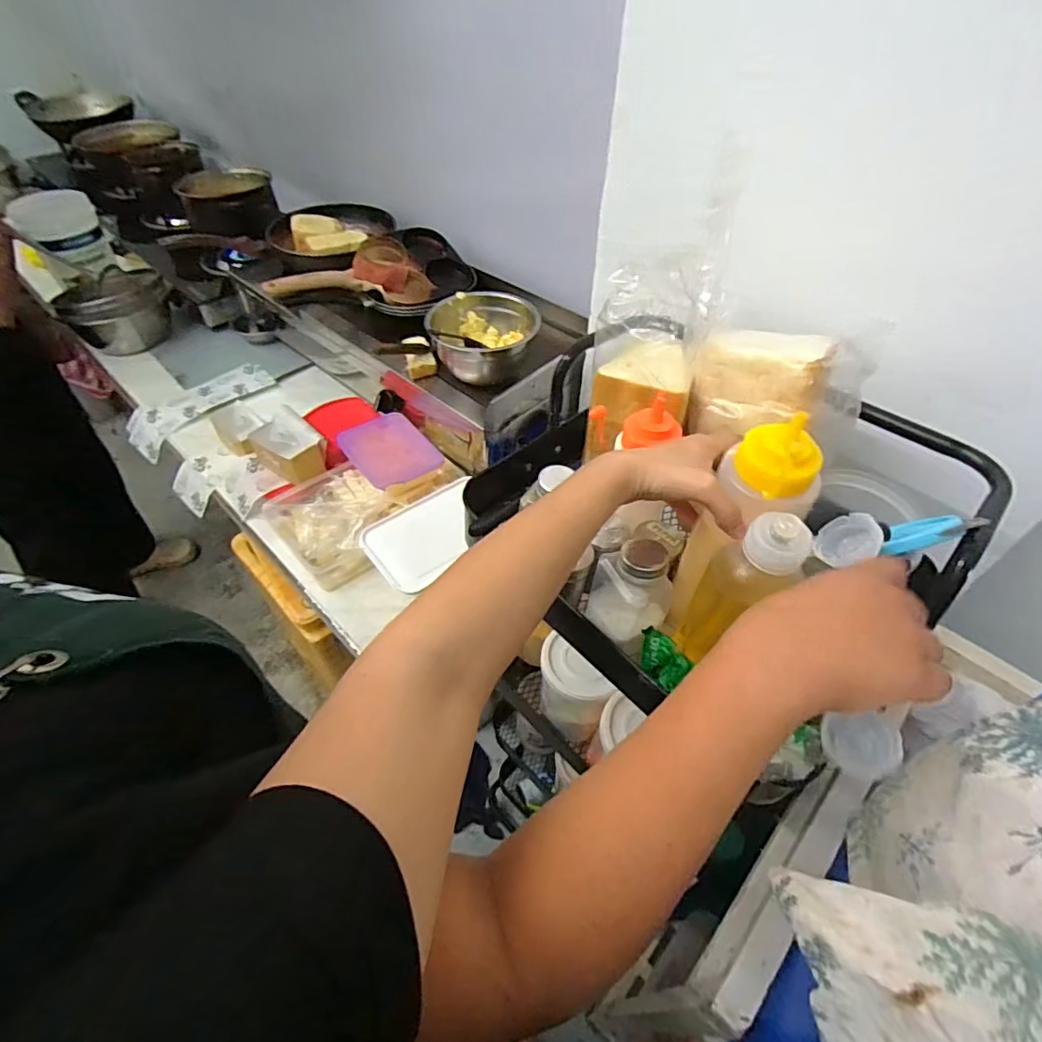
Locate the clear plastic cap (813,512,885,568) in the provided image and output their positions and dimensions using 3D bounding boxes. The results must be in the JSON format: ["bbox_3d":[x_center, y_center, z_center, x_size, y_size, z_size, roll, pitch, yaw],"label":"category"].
[{"bbox_3d":[0.212,0.010,0.363,0.020,0.036,0.028,2,73,-22],"label":"clear plastic cap"}]

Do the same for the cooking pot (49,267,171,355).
[{"bbox_3d":[-0.826,-0.435,1.163,0.183,0.140,0.191,1,48,-1],"label":"cooking pot"}]

